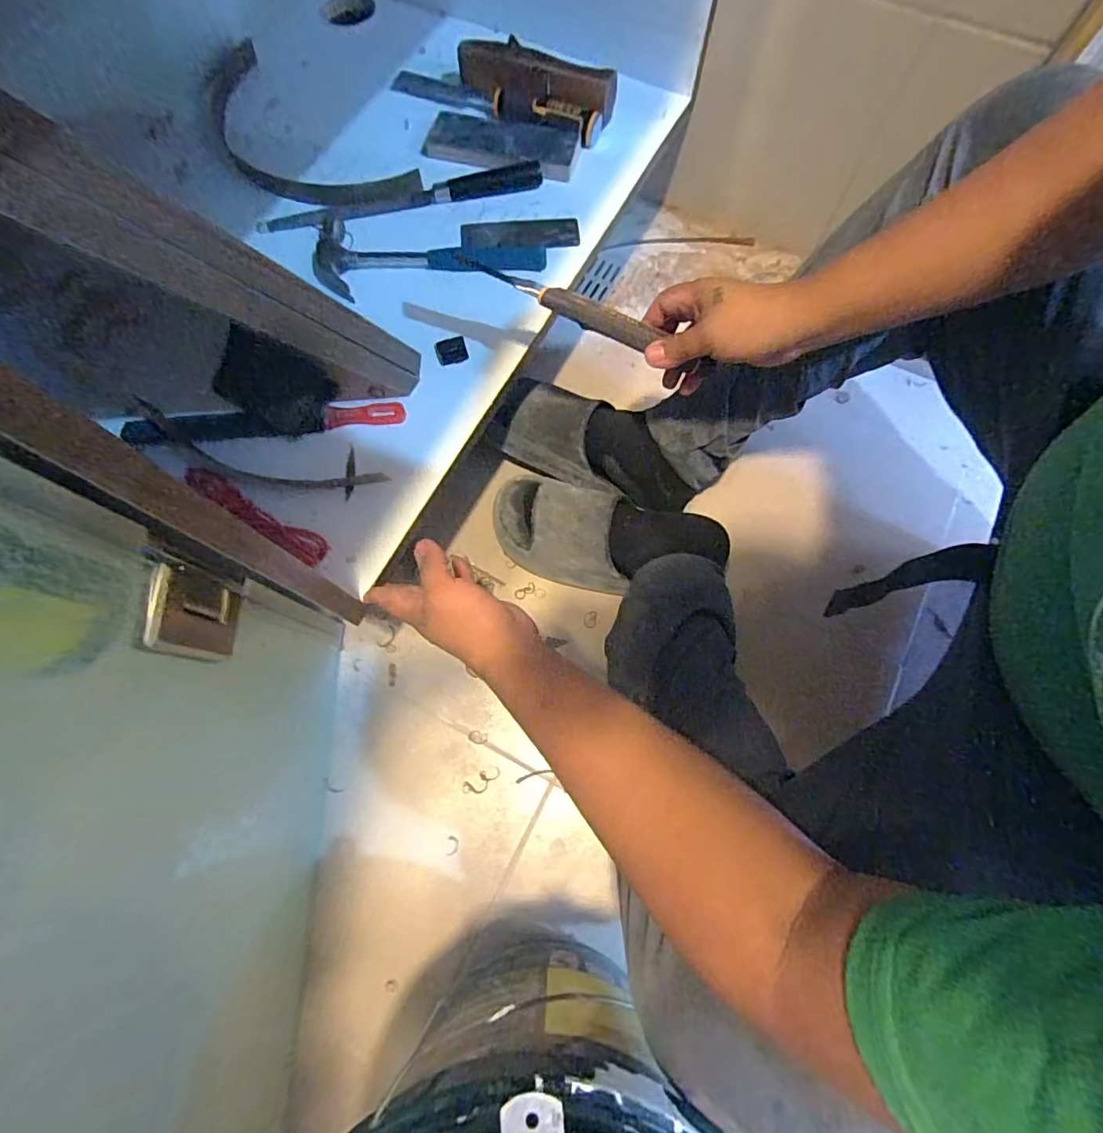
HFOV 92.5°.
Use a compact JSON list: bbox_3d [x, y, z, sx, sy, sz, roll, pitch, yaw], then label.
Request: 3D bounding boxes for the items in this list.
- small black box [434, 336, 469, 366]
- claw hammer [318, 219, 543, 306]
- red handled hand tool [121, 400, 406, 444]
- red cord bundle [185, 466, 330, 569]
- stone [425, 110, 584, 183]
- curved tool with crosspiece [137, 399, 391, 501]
[{"bbox_3d":[-0.107,-0.230,0.561,0.033,0.007,0.030,-18,73,-5],"label":"small black box"},{"bbox_3d":[-0.138,-0.365,0.592,0.250,0.023,0.119,-10,72,-3],"label":"claw hammer"},{"bbox_3d":[-0.289,-0.147,0.529,0.275,0.012,0.032,-7,72,-2],"label":"red handled hand tool"},{"bbox_3d":[-0.275,-0.051,0.490,0.151,0.022,0.026,32,75,10],"label":"red cord bundle"},{"bbox_3d":[-0.061,-0.509,0.639,0.180,0.021,0.082,13,73,5],"label":"stone"},{"bbox_3d":[-0.286,-0.109,0.516,0.254,0.017,0.058,11,73,4],"label":"curved tool with crosspiece"}]

